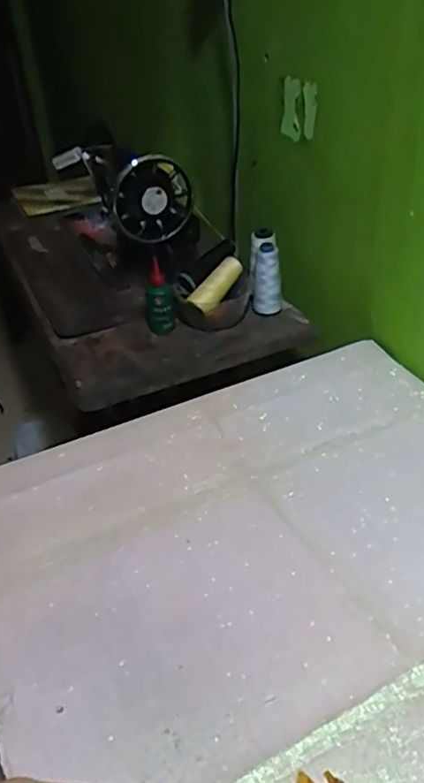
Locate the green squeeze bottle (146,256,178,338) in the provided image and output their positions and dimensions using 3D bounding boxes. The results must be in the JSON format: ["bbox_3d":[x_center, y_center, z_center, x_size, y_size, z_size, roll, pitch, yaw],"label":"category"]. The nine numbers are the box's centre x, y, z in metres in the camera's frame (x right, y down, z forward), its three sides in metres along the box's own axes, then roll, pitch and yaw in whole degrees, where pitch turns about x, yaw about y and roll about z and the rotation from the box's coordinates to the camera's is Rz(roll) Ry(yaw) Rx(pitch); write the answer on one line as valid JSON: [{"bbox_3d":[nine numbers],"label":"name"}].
[{"bbox_3d":[-0.080,-0.142,0.947,0.046,0.112,0.026,-7,37,-2],"label":"green squeeze bottle"}]

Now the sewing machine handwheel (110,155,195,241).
[{"bbox_3d":[-0.092,-0.302,0.974,0.127,0.128,0.031,-23,41,-23],"label":"sewing machine handwheel"}]

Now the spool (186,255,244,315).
[{"bbox_3d":[0.009,-0.168,0.962,0.034,0.034,0.105,29,73,37],"label":"spool"}]

